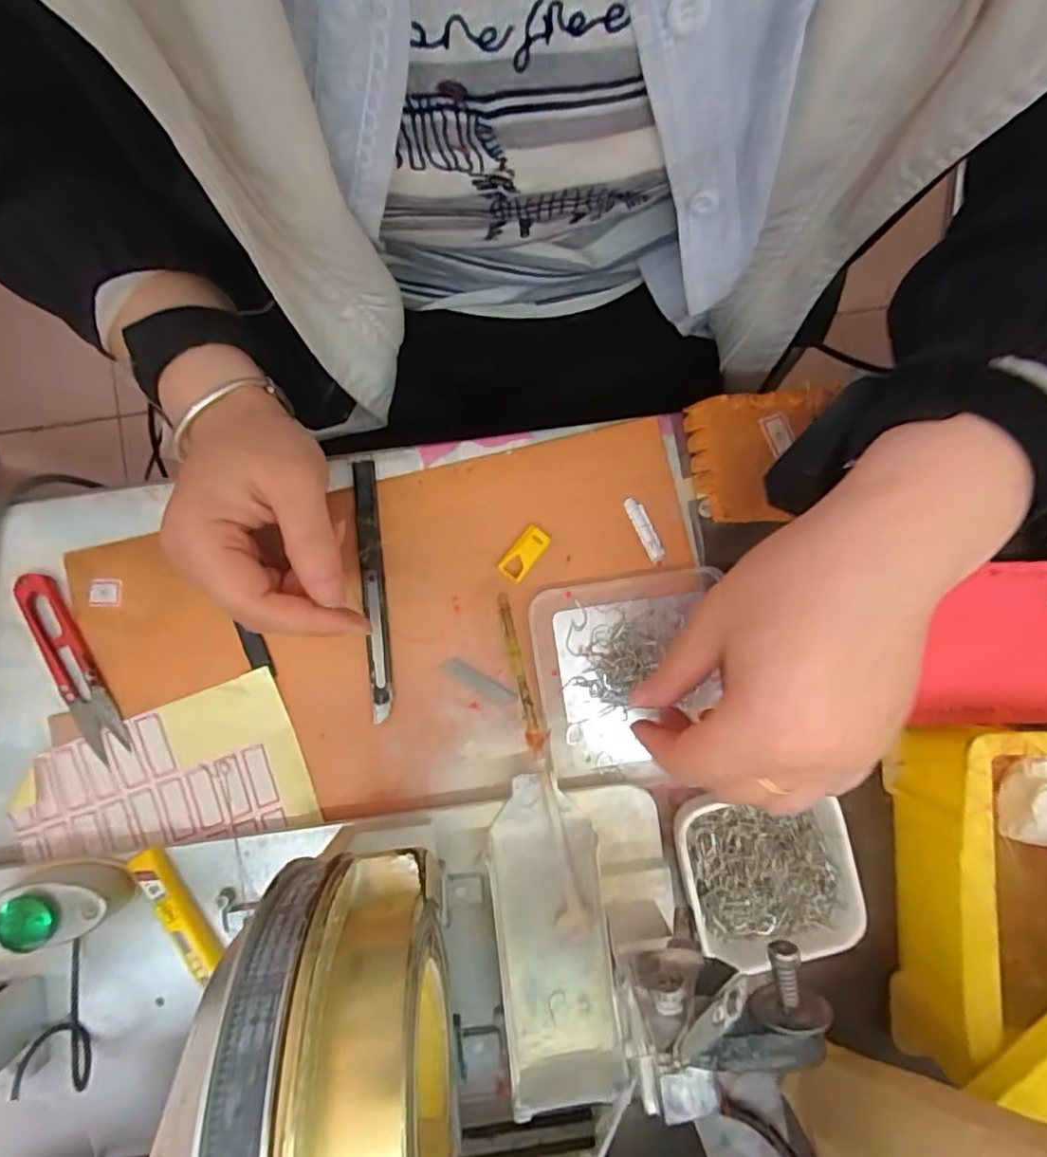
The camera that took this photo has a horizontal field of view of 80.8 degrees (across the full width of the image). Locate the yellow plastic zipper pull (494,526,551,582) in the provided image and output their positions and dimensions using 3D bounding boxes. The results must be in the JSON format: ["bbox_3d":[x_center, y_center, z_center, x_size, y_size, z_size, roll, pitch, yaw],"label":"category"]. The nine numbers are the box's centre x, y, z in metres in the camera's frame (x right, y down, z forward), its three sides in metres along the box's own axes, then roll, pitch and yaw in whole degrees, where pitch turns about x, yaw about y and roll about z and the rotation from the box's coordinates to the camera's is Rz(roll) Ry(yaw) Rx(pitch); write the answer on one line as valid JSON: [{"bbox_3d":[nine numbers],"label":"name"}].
[{"bbox_3d":[0.000,-0.013,0.326,0.015,0.011,0.030,41,86,1],"label":"yellow plastic zipper pull"}]

